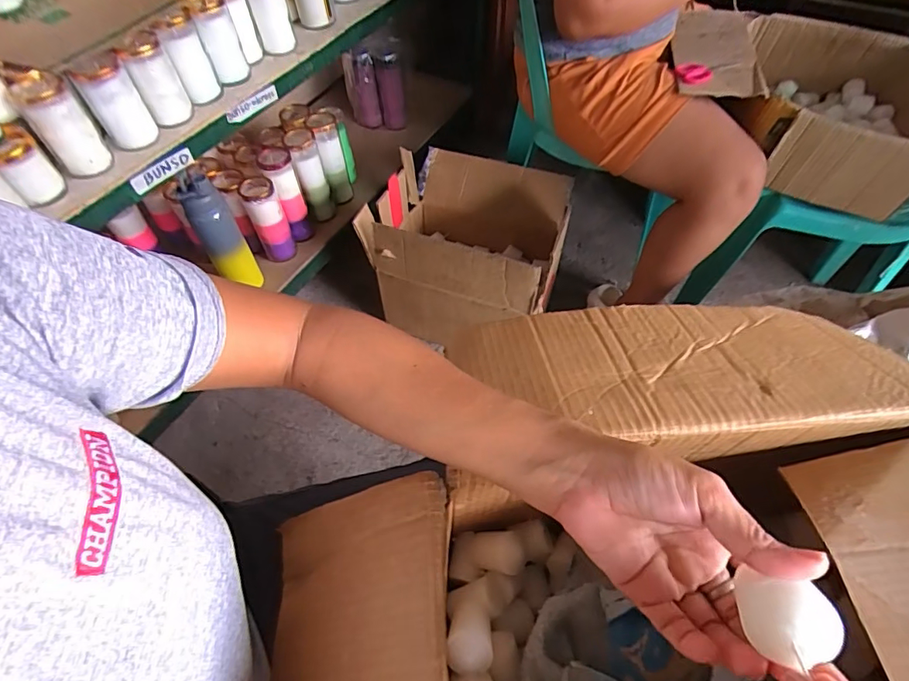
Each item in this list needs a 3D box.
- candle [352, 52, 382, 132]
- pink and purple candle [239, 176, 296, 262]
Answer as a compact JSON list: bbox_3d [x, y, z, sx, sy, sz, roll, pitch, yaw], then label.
[{"bbox_3d":[-0.270,-0.743,1.462,0.079,0.219,0.073,-11,55,-7],"label":"candle"},{"bbox_3d":[-0.428,-0.273,1.125,0.073,0.171,0.082,-23,57,-15],"label":"pink and purple candle"}]

